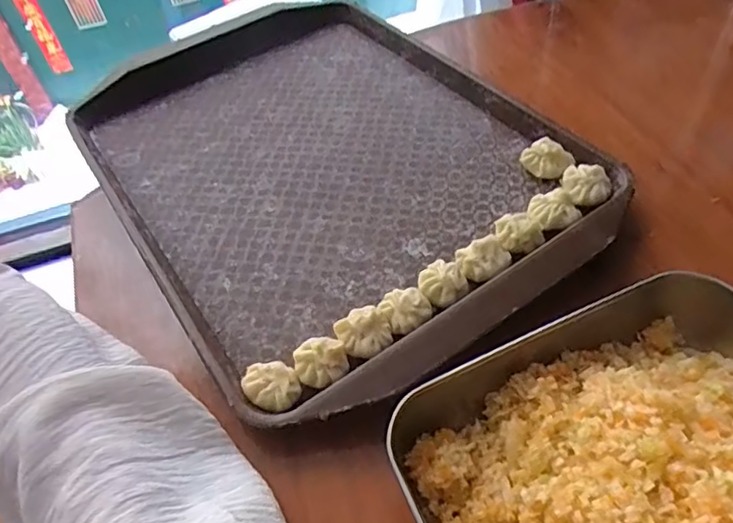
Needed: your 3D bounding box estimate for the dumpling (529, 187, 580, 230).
[{"bbox_3d":[0.122,-0.032,0.378,0.034,0.019,0.028,-19,50,-11],"label":"dumpling"}]

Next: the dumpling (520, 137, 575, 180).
[{"bbox_3d":[0.130,-0.073,0.409,0.037,0.017,0.025,20,54,21],"label":"dumpling"}]

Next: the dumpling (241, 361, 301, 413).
[{"bbox_3d":[-0.052,0.070,0.313,0.028,0.018,0.029,-3,49,3],"label":"dumpling"}]

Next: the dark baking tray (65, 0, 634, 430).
[{"bbox_3d":[-0.037,-0.087,0.440,0.296,0.032,0.418,-29,53,-19],"label":"dark baking tray"}]

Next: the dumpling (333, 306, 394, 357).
[{"bbox_3d":[-0.001,0.043,0.329,0.030,0.018,0.028,-3,49,3],"label":"dumpling"}]

